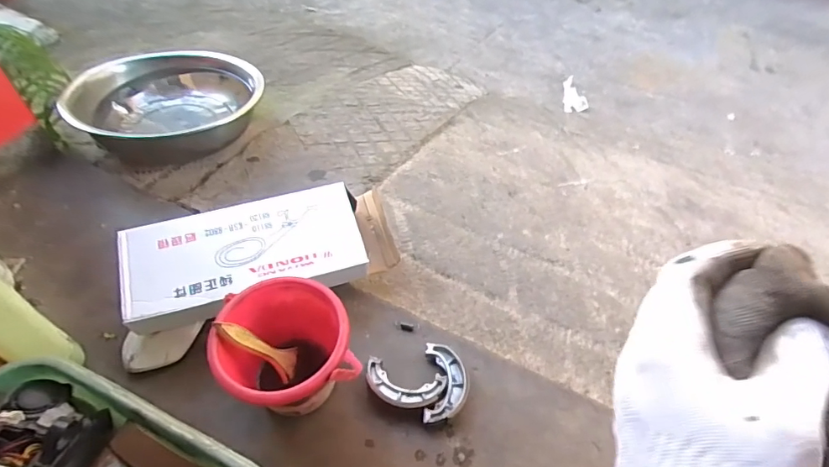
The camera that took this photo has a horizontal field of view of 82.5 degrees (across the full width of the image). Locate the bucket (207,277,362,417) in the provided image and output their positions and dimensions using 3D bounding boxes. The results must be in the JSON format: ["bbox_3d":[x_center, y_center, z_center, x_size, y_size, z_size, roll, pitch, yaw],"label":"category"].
[{"bbox_3d":[-0.149,0.153,0.572,0.146,0.152,0.137,1,51,-1],"label":"bucket"}]

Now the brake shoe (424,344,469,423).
[{"bbox_3d":[0.042,0.196,0.617,0.054,0.024,0.103,3,51,1],"label":"brake shoe"}]

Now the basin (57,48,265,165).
[{"bbox_3d":[-0.493,-0.269,0.962,0.326,0.098,0.313,1,51,-1],"label":"basin"}]

